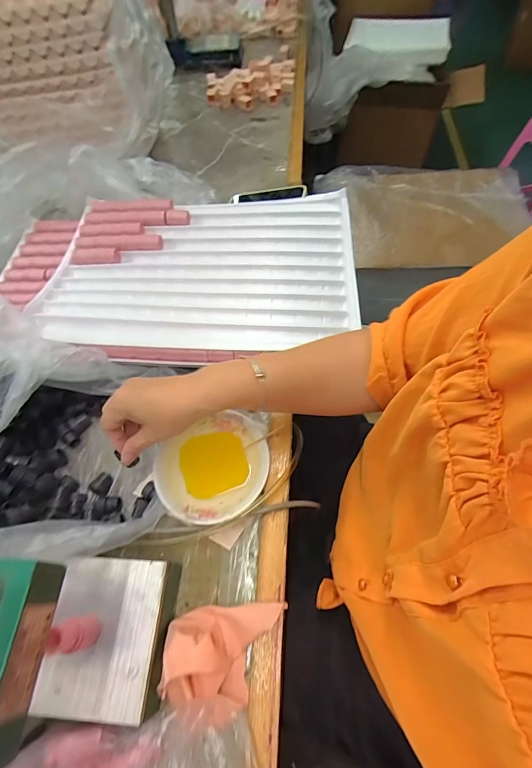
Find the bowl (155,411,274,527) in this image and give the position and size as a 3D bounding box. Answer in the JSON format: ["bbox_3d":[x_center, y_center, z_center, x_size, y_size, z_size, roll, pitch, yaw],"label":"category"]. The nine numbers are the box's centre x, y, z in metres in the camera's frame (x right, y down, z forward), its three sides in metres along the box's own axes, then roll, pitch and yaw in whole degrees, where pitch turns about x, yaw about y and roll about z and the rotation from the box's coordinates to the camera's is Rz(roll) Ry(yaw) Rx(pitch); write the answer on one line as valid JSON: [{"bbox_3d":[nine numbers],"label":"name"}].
[{"bbox_3d":[-0.060,0.098,0.432,0.133,0.035,0.125,-2,61,3],"label":"bowl"}]

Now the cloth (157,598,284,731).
[{"bbox_3d":[-0.042,0.254,0.333,0.103,0.050,0.093,1,61,4],"label":"cloth"}]

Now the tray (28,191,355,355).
[{"bbox_3d":[-0.084,-0.183,0.542,0.423,0.021,0.315,2,59,1],"label":"tray"}]

